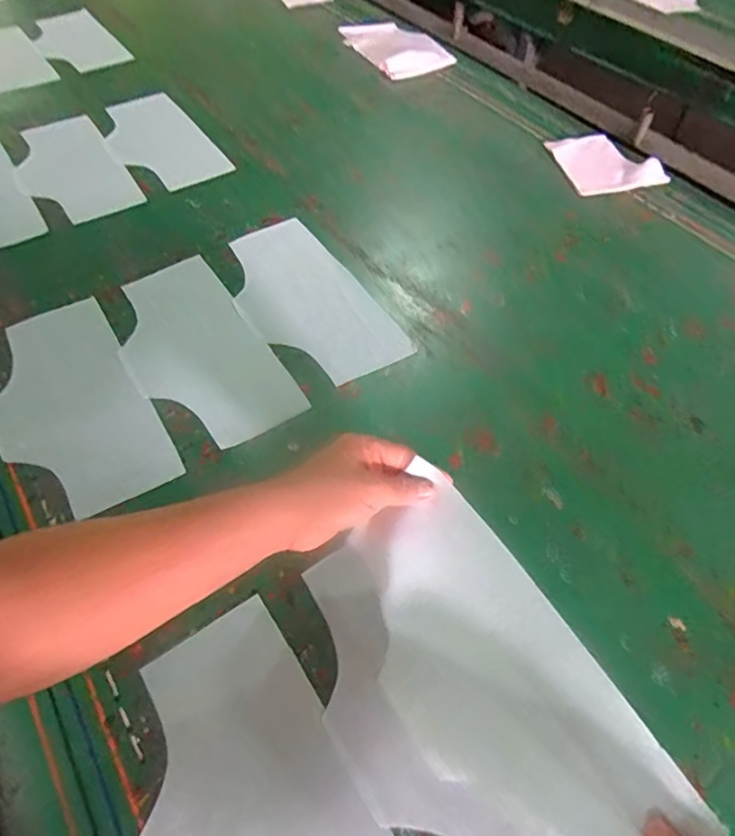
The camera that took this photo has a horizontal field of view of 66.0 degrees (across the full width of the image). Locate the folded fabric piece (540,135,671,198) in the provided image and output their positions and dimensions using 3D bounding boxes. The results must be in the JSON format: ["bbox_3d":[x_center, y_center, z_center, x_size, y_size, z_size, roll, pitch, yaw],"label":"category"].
[{"bbox_3d":[0.406,-0.446,0.983,0.167,0.008,0.173,-14,55,-11],"label":"folded fabric piece"}]

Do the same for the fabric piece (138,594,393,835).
[{"bbox_3d":[-0.081,0.321,0.442,0.162,0.008,0.324,-27,59,-19],"label":"fabric piece"}]

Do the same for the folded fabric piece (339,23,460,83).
[{"bbox_3d":[0.058,-0.841,1.280,0.174,0.014,0.293,-26,58,-19],"label":"folded fabric piece"}]

